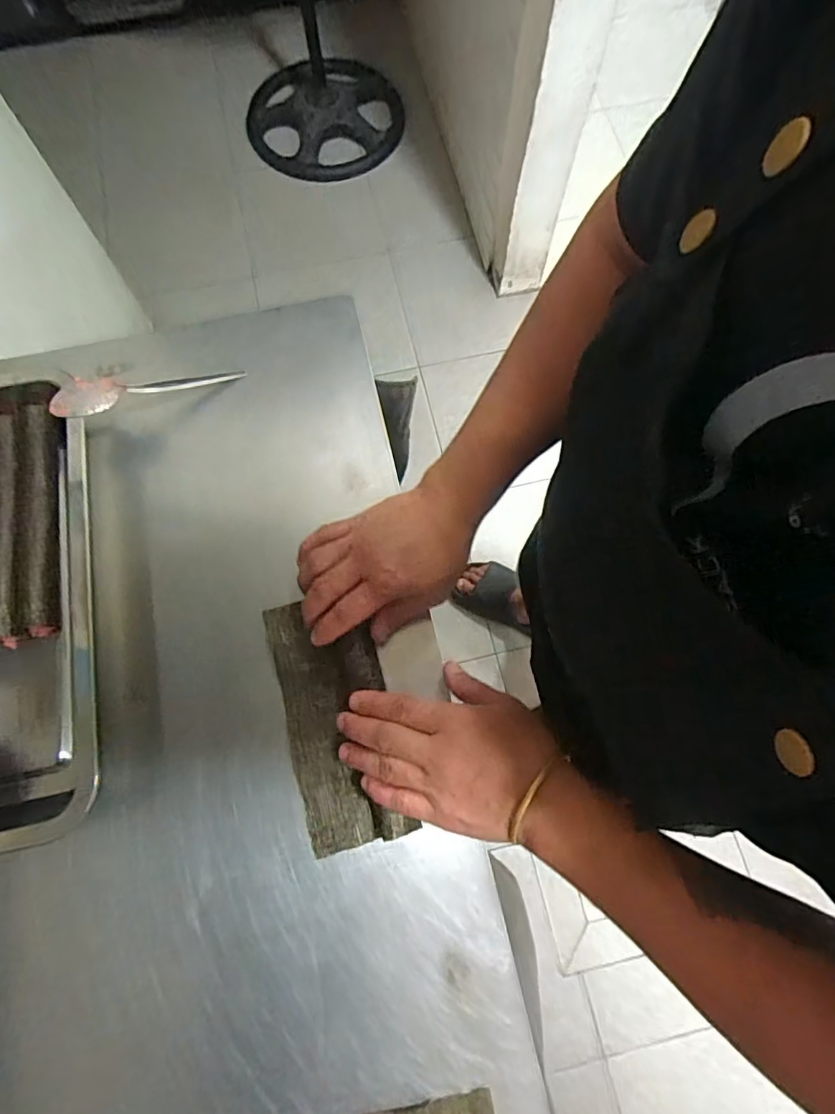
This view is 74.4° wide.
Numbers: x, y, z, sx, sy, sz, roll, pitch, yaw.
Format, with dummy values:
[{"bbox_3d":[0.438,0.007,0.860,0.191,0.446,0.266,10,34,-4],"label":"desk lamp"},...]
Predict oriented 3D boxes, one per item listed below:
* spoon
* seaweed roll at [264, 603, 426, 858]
[{"bbox_3d":[-0.245,-0.155,0.511,0.167,0.019,0.029,-20,72,-32],"label":"spoon"},{"bbox_3d":[-0.067,0.129,0.450,0.085,0.029,0.198,-15,74,-5],"label":"seaweed roll"}]

